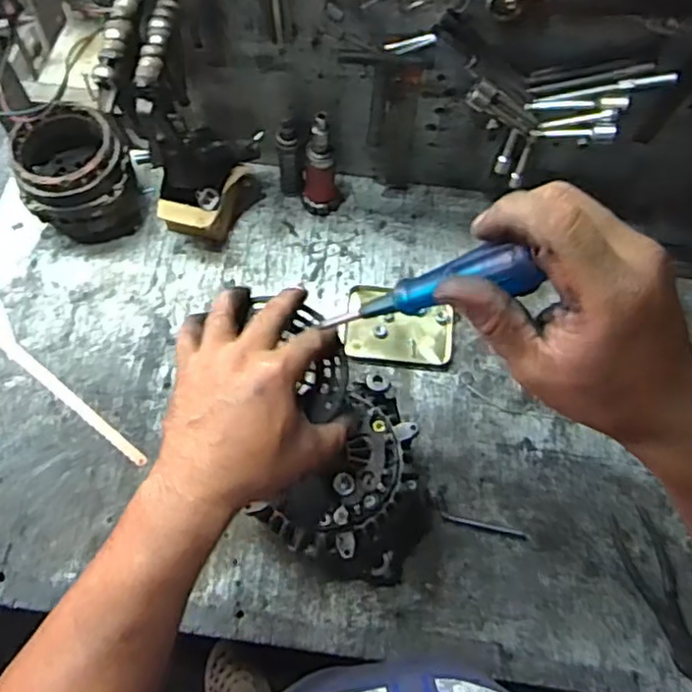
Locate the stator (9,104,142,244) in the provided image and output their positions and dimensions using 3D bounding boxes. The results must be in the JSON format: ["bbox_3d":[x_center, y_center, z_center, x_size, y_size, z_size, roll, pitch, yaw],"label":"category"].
[{"bbox_3d":[-0.323,-0.205,0.808,0.115,0.124,0.125,1,67,-2],"label":"stator"}]

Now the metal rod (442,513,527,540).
[{"bbox_3d":[0.150,0.194,0.712,0.094,0.004,0.008,13,67,3],"label":"metal rod"}]

